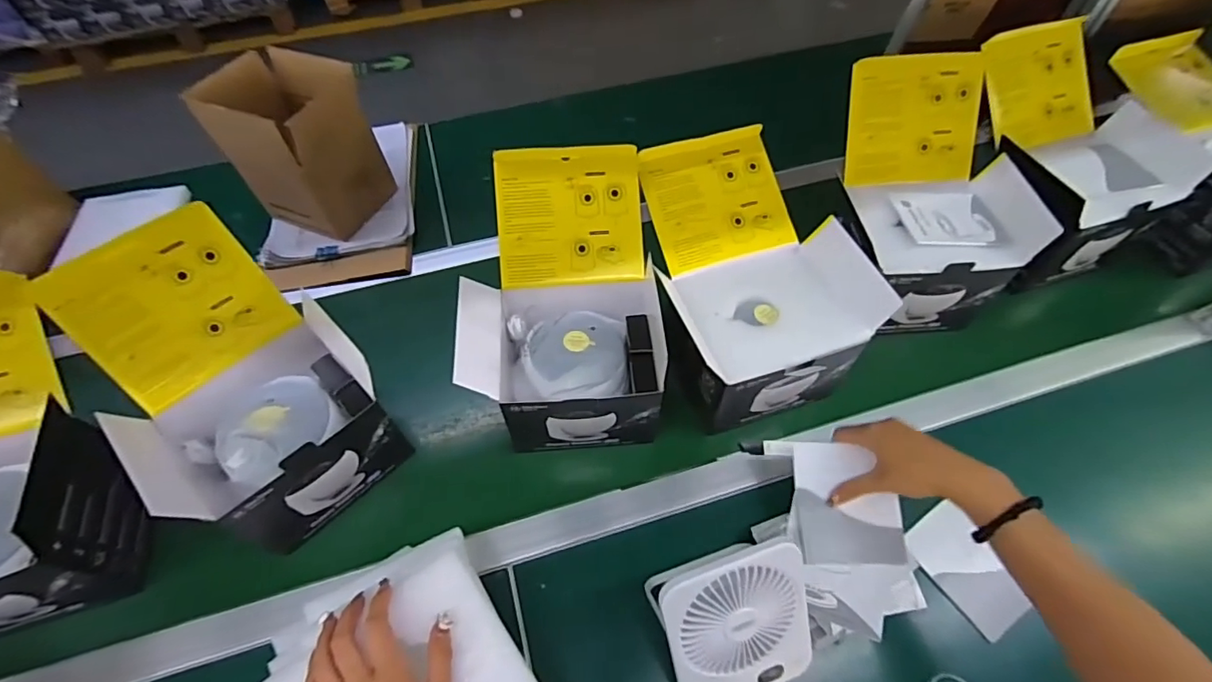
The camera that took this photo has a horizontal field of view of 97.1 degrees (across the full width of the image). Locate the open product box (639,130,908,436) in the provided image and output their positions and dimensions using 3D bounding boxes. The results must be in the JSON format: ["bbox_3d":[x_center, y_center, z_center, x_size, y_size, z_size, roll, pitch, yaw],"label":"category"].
[{"bbox_3d":[0.160,-0.077,0.656,0.238,0.188,0.288,-12,56,-12],"label":"open product box"}]

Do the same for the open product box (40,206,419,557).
[{"bbox_3d":[-0.389,0.045,0.564,0.272,0.213,0.201,39,61,22],"label":"open product box"}]

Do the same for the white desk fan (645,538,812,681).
[{"bbox_3d":[0.115,0.250,0.496,0.134,0.167,0.055,-18,19,-9],"label":"white desk fan"}]

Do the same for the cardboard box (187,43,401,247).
[{"bbox_3d":[-0.448,-0.284,0.785,0.176,0.203,0.151,21,56,12],"label":"cardboard box"}]

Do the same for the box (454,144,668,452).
[{"bbox_3d":[-0.048,-0.046,0.633,0.220,0.212,0.282,0,54,-4],"label":"box"}]

